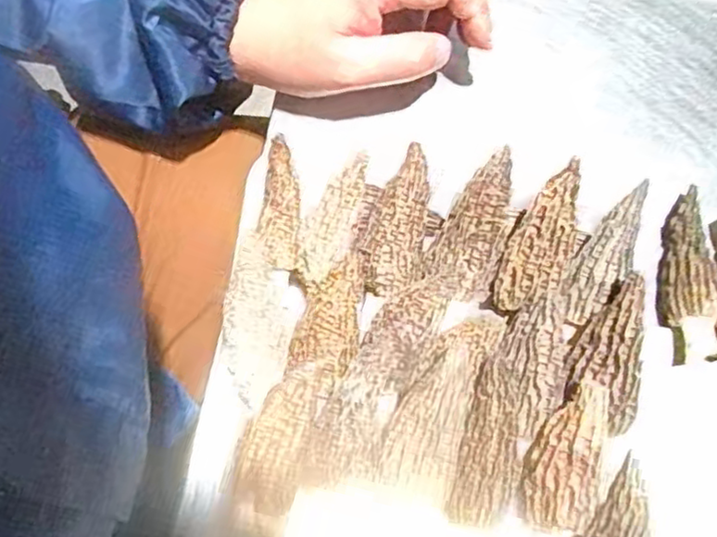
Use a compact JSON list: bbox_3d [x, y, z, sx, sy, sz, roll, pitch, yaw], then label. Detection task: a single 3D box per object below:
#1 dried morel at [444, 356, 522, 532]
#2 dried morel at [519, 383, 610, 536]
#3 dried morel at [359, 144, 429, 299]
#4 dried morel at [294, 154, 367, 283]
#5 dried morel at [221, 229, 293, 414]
[{"bbox_3d":[0.058,0.078,0.305,0.025,0.012,0.072,11,88,1],"label":"dried morel"},{"bbox_3d":[0.093,0.085,0.303,0.032,0.014,0.069,17,98,3],"label":"dried morel"},{"bbox_3d":[0.019,-0.023,0.332,0.027,0.015,0.071,14,72,1],"label":"dried morel"},{"bbox_3d":[-0.012,-0.024,0.328,0.022,0.011,0.063,25,90,6],"label":"dried morel"},{"bbox_3d":[-0.045,0.024,0.313,0.027,0.026,0.074,0,96,-2],"label":"dried morel"}]

